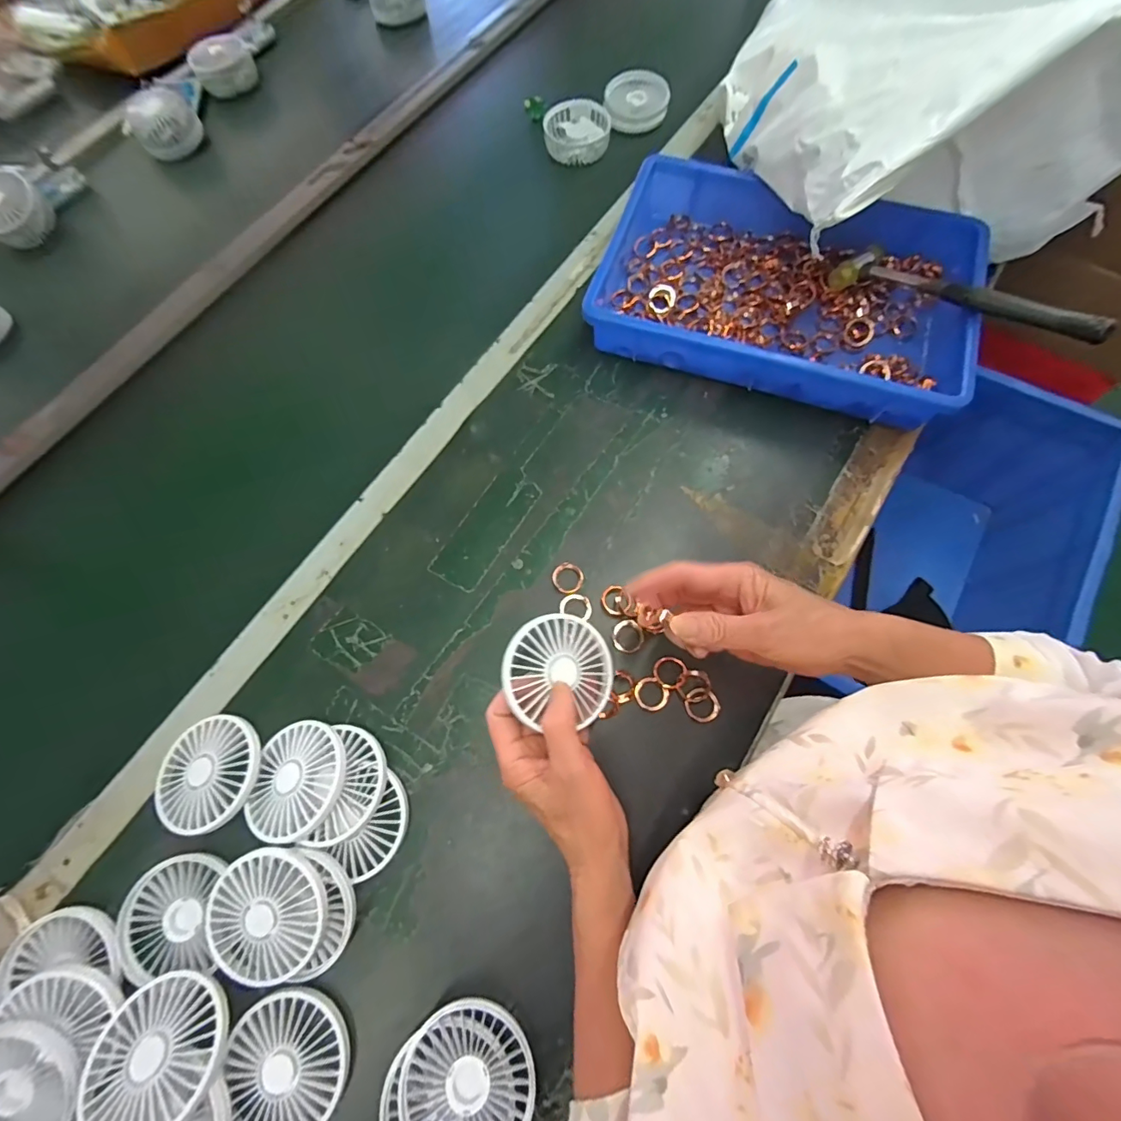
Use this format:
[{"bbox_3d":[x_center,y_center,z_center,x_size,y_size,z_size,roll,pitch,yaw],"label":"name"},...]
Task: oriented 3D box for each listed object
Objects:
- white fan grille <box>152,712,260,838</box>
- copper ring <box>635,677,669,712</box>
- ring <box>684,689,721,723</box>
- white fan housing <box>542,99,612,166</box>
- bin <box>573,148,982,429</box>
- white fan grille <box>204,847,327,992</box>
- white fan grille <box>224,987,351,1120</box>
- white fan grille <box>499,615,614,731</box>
[{"bbox_3d":[-0.286,0.173,0.403,0.085,0.019,0.084,-1,68,2],"label":"white fan grille"},{"bbox_3d":[0.079,0.114,0.424,0.028,0.004,0.028,-1,70,2],"label":"copper ring"},{"bbox_3d":[0.120,0.123,0.419,0.028,0.004,0.028,-1,70,2],"label":"ring"},{"bbox_3d":[0.023,-0.591,0.685,0.089,0.037,0.085,-2,70,2],"label":"white fan housing"},{"bbox_3d":[0.237,-0.290,0.534,0.365,0.075,0.255,18,72,9],"label":"bin"},{"bbox_3d":[-0.215,0.259,0.358,0.085,0.019,0.084,-27,71,-8],"label":"white fan grille"},{"bbox_3d":[-0.190,0.354,0.346,0.077,0.014,0.086,-22,70,-6],"label":"white fan grille"},{"bbox_3d":[0.000,0.082,0.374,0.088,0.013,0.079,6,79,-26],"label":"white fan grille"}]

